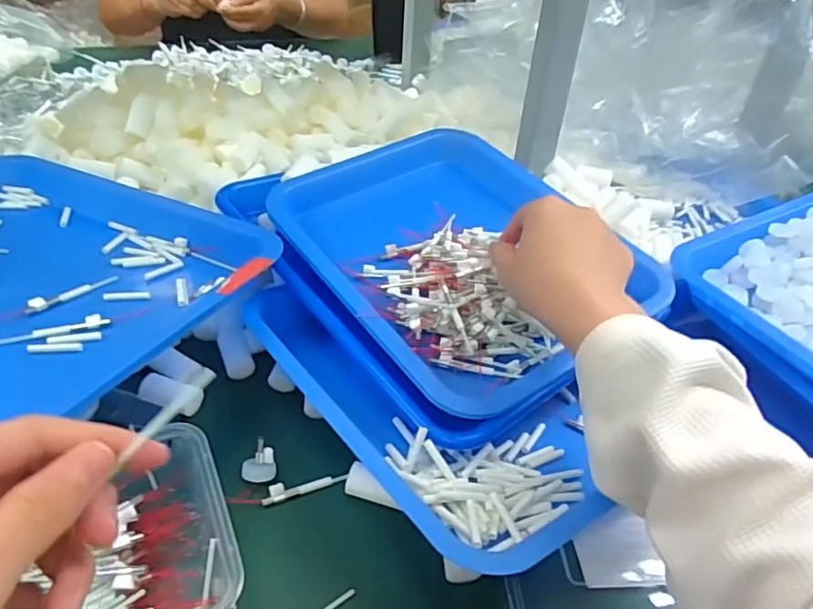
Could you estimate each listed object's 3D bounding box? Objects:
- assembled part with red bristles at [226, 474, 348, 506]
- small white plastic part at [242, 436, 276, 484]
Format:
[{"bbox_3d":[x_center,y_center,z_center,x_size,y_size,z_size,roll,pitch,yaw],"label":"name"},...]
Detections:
[{"bbox_3d":[-0.074,0.117,0.362,0.073,0.006,0.010,-8,40,-15],"label":"assembled part with red bristles"},{"bbox_3d":[-0.095,0.100,0.367,0.020,0.021,0.019,-8,40,-15],"label":"small white plastic part"}]

